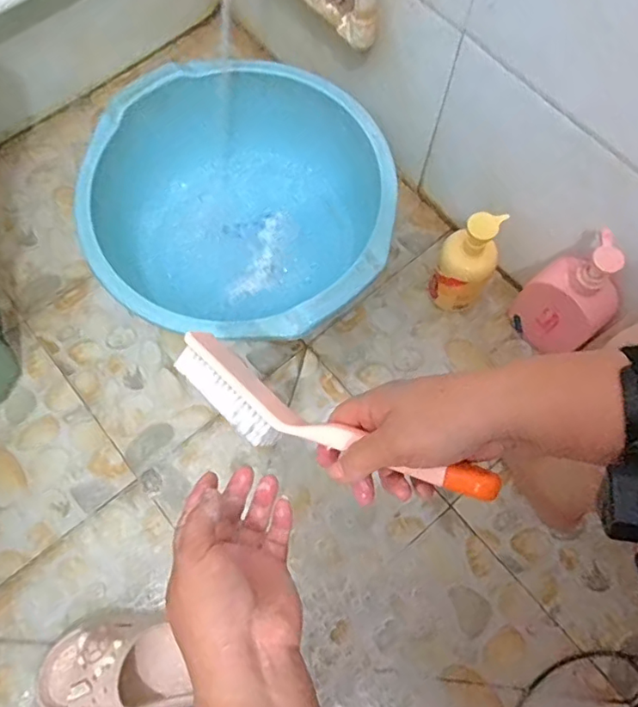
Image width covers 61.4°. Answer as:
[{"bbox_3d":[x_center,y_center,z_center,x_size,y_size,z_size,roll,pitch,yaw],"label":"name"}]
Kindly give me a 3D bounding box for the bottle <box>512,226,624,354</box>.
[{"bbox_3d":[0.320,-0.068,0.686,0.050,0.212,0.100,-34,73,-13],"label":"bottle"}]

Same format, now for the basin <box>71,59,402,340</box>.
[{"bbox_3d":[-0.107,-0.180,0.755,0.401,0.188,0.372,0,71,0],"label":"basin"}]

